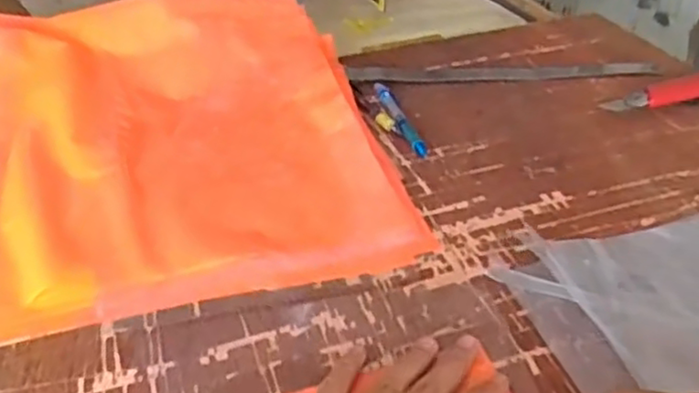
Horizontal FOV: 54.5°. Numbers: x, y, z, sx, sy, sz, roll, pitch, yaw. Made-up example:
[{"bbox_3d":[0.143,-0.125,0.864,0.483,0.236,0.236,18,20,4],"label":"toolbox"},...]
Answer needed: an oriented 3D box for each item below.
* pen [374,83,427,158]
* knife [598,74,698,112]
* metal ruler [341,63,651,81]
[{"bbox_3d":[0.044,-0.072,0.612,0.015,0.009,0.124,-9,36,-11],"label":"pen"},{"bbox_3d":[0.309,-0.097,0.624,0.156,0.020,0.029,-13,37,-15],"label":"knife"},{"bbox_3d":[0.154,-0.127,0.691,0.307,0.007,0.036,-1,36,0],"label":"metal ruler"}]

